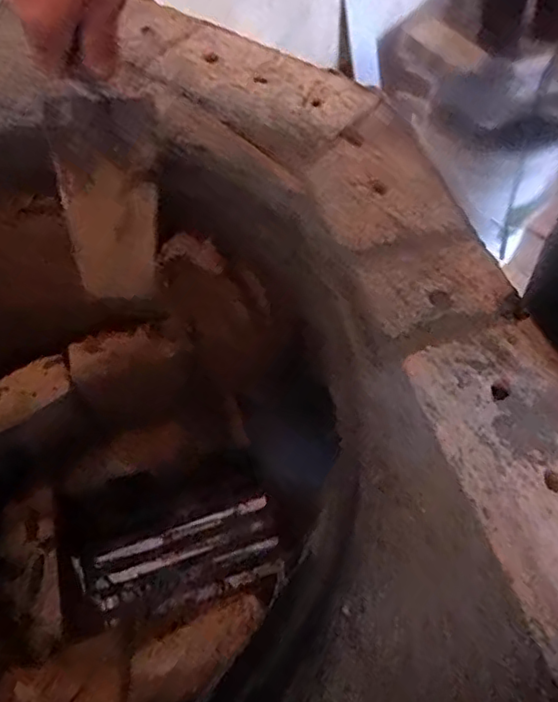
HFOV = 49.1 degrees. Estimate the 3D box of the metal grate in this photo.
[{"bbox_3d":[-0.119,0.240,0.693,0.240,0.026,0.104,-17,55,8],"label":"metal grate"}]

